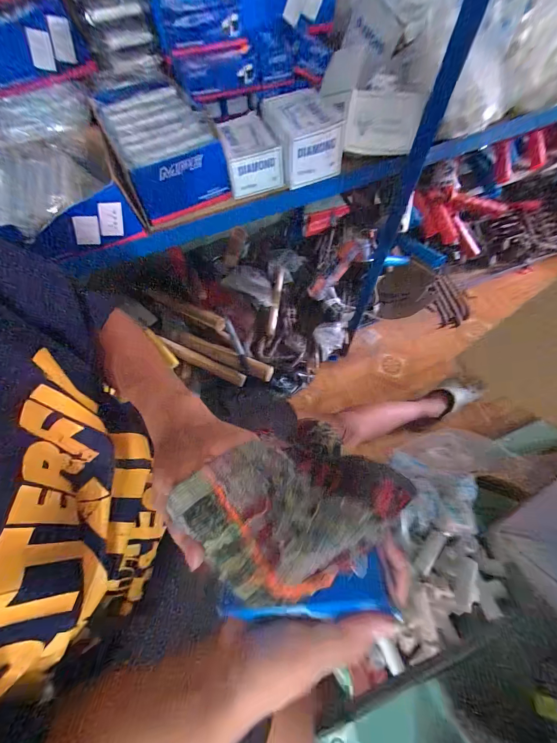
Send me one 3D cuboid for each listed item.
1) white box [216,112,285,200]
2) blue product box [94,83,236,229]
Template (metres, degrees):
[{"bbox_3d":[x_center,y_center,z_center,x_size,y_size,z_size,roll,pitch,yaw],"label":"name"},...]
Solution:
[{"bbox_3d":[-0.048,-0.356,0.472,0.087,0.054,0.117,-14,66,-4],"label":"white box"},{"bbox_3d":[-0.192,-0.373,0.472,0.143,0.078,0.261,-25,68,-9],"label":"blue product box"}]

